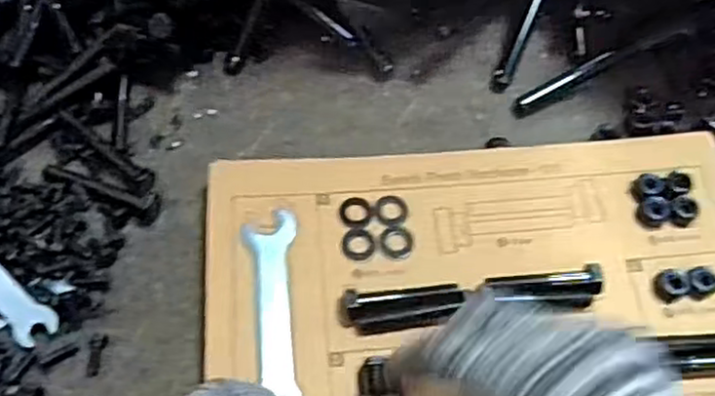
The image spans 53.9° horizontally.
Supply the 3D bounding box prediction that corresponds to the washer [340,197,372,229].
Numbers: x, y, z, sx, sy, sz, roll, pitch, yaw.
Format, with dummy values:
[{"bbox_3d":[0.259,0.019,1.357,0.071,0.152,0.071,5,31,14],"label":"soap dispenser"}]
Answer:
[{"bbox_3d":[-0.001,0.008,0.393,0.018,0.004,0.020,2,60,0],"label":"washer"}]

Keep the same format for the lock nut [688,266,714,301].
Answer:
[{"bbox_3d":[0.181,0.045,0.367,0.016,0.008,0.016,0,60,-1],"label":"lock nut"}]

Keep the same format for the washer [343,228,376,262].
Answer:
[{"bbox_3d":[0.000,0.025,0.383,0.018,0.004,0.019,0,60,-1],"label":"washer"}]

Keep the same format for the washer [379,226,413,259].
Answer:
[{"bbox_3d":[0.021,0.024,0.385,0.018,0.004,0.019,0,60,-1],"label":"washer"}]

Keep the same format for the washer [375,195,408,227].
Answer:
[{"bbox_3d":[0.019,0.007,0.395,0.019,0.004,0.020,0,60,-1],"label":"washer"}]

